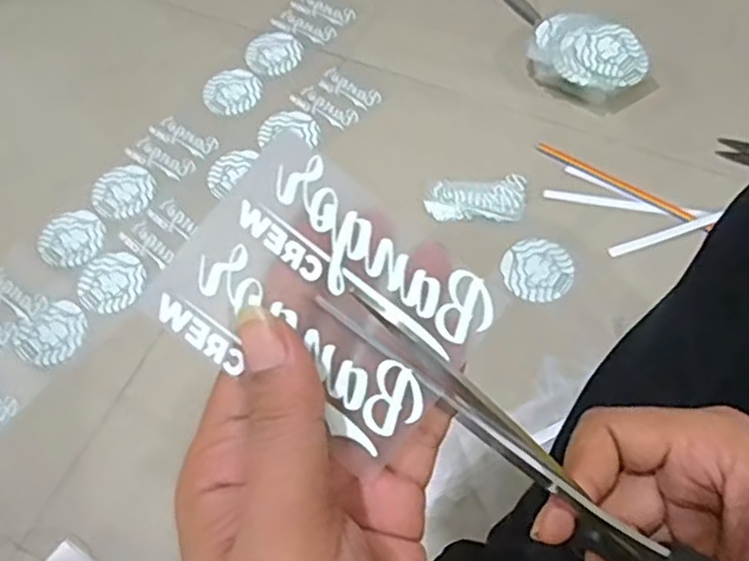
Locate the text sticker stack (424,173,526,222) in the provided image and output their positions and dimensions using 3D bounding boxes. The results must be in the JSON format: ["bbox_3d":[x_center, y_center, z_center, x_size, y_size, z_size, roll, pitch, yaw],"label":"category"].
[{"bbox_3d":[0.105,-0.083,0.720,0.100,0.011,0.051,-3,63,2],"label":"text sticker stack"}]

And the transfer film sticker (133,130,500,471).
[{"bbox_3d":[-0.013,0.007,0.221,0.090,0.006,0.070,39,81,-7],"label":"transfer film sticker"}]

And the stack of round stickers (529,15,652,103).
[{"bbox_3d":[0.229,-0.239,0.770,0.124,0.055,0.088,39,71,20],"label":"stack of round stickers"}]

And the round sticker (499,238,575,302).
[{"bbox_3d":[0.159,-0.011,0.681,0.067,0.004,0.068,-1,63,3],"label":"round sticker"}]

